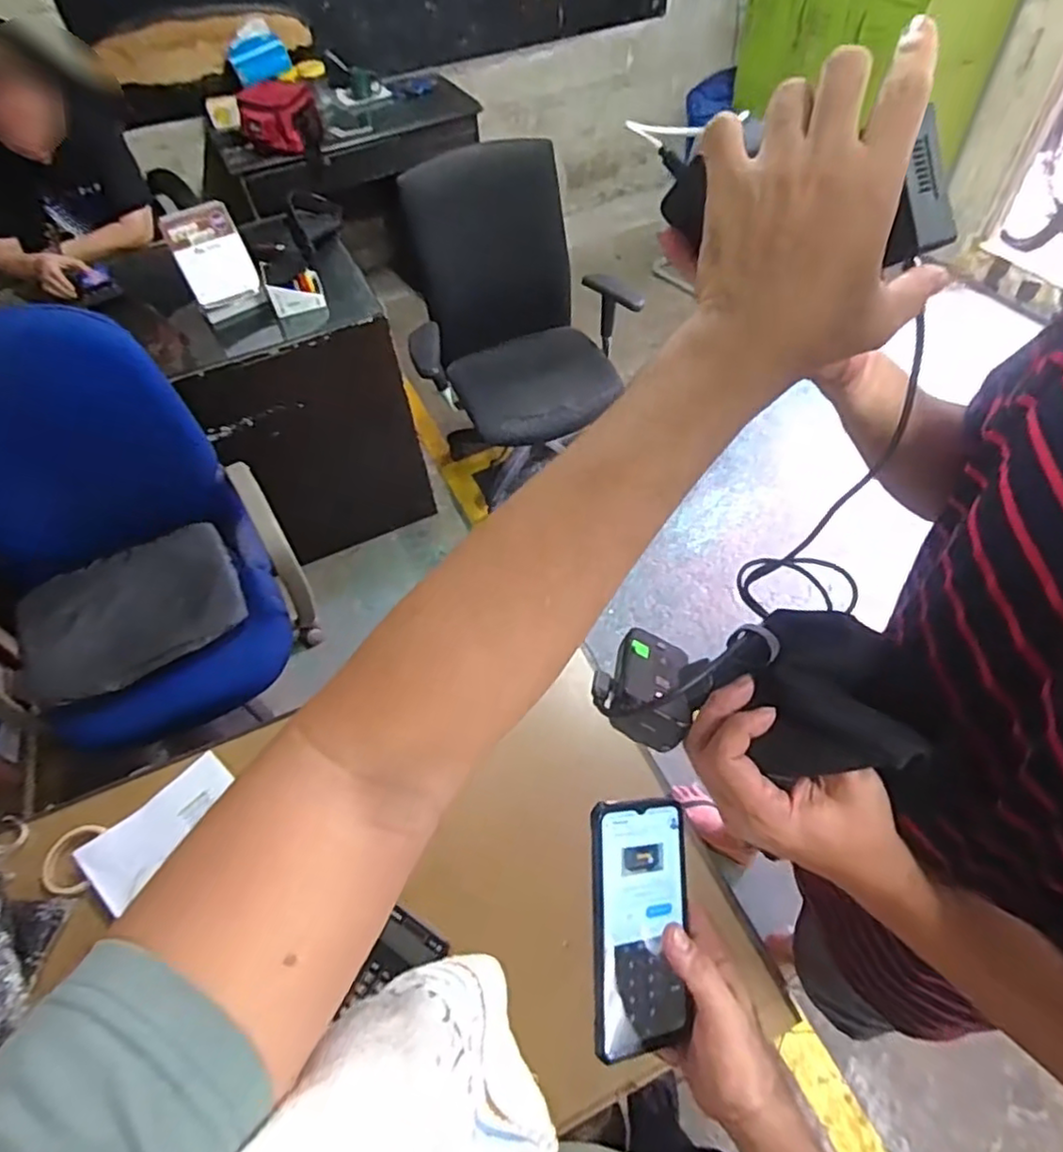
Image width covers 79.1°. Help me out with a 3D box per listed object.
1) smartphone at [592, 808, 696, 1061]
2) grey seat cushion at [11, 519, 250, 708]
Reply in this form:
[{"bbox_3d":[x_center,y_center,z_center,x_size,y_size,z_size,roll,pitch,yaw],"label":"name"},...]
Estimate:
[{"bbox_3d":[0.079,0.250,0.463,0.081,0.015,0.169,3,81,-25],"label":"smartphone"},{"bbox_3d":[-0.923,0.084,1.490,0.475,0.058,0.344,-24,66,-10],"label":"grey seat cushion"}]

